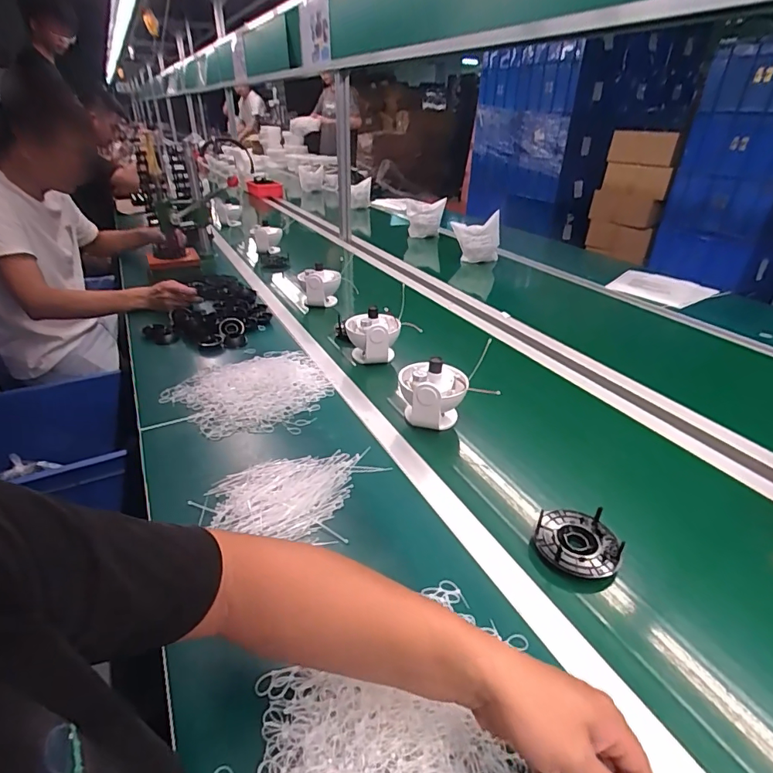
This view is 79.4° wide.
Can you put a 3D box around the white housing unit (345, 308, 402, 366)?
[{"bbox_3d":[-0.033,-0.099,1.015,0.113,0.133,0.093,-3,30,-6],"label":"white housing unit"}]

